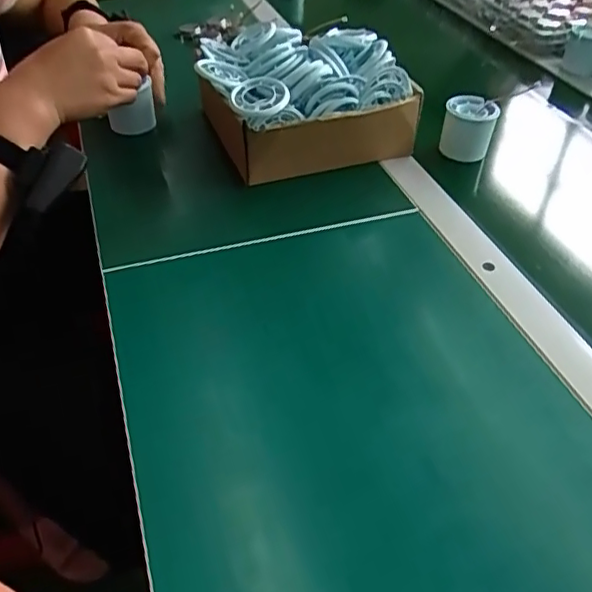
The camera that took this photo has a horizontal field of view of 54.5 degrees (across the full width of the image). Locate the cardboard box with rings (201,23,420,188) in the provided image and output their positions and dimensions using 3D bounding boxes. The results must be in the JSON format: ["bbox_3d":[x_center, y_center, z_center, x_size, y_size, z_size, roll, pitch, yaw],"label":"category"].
[{"bbox_3d":[-0.003,-0.219,0.621,0.201,0.095,0.198,-15,46,-17],"label":"cardboard box with rings"}]

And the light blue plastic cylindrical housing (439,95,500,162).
[{"bbox_3d":[0.192,-0.187,0.641,0.054,0.057,0.054,1,43,-1],"label":"light blue plastic cylindrical housing"}]

